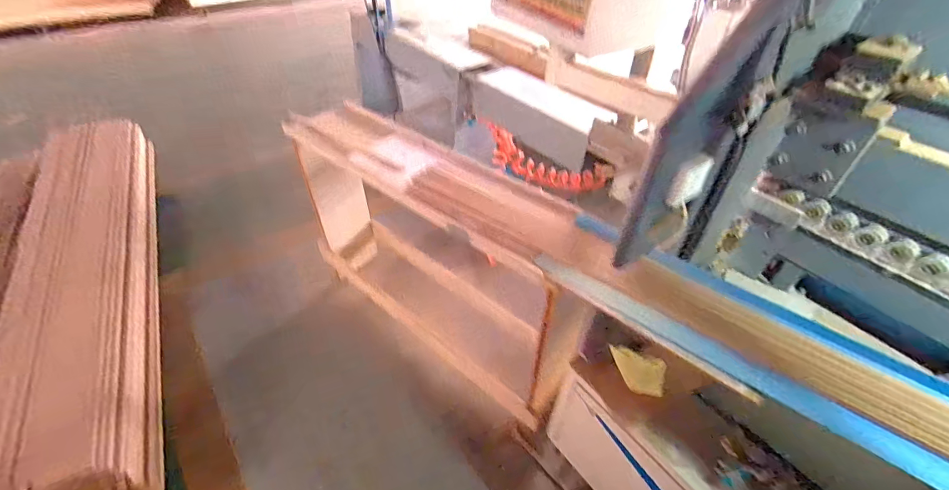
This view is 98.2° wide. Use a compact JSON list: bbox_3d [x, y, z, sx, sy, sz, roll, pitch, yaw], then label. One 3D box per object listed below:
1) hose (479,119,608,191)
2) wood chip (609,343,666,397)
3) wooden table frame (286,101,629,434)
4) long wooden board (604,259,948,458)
[{"bbox_3d":[0.252,-0.362,1.759,0.103,0.238,0.813,-18,31,-20],"label":"hose"},{"bbox_3d":[0.392,0.307,0.998,0.125,0.008,0.097,9,55,24],"label":"wood chip"},{"bbox_3d":[-0.140,0.025,1.426,1.143,0.705,0.316,29,49,26],"label":"wooden table frame"},{"bbox_3d":[0.854,0.337,0.658,1.340,0.047,0.117,29,49,26],"label":"long wooden board"}]

